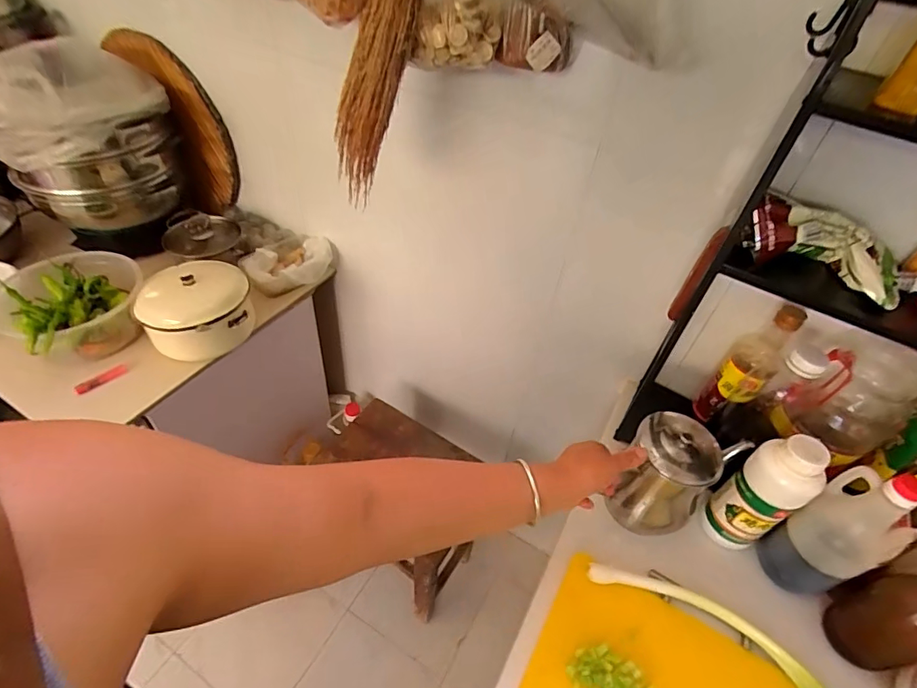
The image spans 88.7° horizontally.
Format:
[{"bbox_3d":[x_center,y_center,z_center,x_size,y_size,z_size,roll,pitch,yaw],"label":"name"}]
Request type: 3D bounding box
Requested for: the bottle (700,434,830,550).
[{"bbox_3d":[0.380,0.191,0.592,0.061,0.194,0.074,-20,51,-24],"label":"bottle"}]

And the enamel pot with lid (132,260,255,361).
[{"bbox_3d":[-0.487,-0.067,0.877,0.179,0.123,0.187,-16,50,-21],"label":"enamel pot with lid"}]

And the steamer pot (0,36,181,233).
[{"bbox_3d":[-0.715,-0.389,0.932,0.256,0.312,0.231,3,46,-3],"label":"steamer pot"}]

